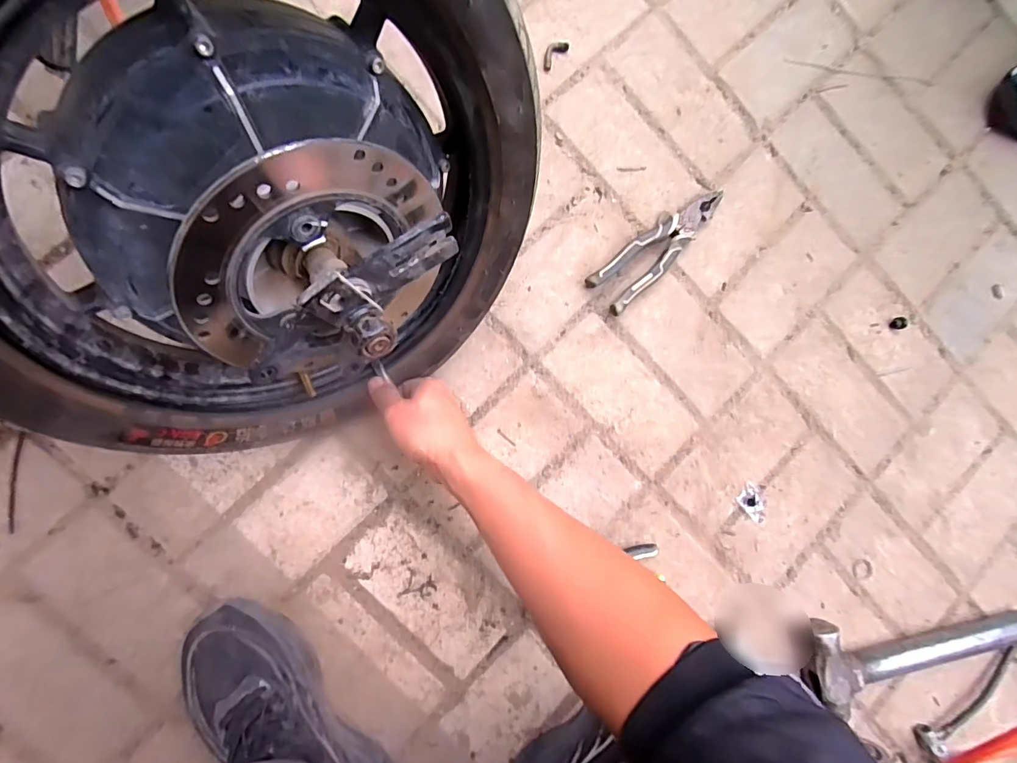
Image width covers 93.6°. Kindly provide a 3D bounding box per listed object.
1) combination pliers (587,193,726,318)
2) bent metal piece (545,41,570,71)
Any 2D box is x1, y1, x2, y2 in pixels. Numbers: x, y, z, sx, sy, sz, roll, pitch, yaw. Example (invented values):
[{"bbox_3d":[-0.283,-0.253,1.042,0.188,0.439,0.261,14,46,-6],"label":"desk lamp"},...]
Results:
[{"bbox_3d":[0.171,-0.154,0.541,0.188,0.021,0.050,-42,93,-9],"label":"combination pliers"},{"bbox_3d":[0.050,-0.366,0.532,0.018,0.006,0.039,40,81,-5],"label":"bent metal piece"}]

